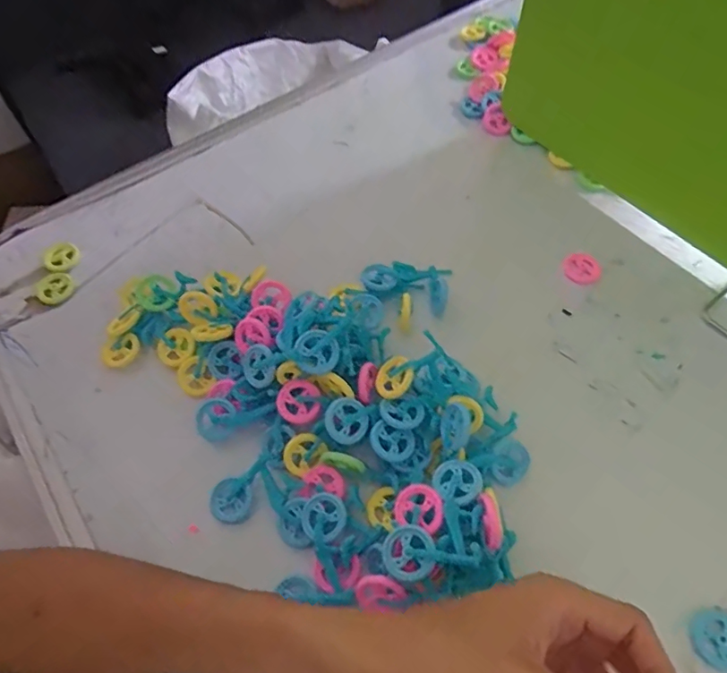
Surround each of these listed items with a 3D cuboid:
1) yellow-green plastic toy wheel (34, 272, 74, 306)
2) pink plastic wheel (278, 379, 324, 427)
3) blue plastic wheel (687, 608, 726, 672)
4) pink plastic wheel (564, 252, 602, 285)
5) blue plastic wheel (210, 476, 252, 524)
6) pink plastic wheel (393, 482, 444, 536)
[{"bbox_3d":[-0.262,-0.041,0.436,0.028,0.009,0.028,-1,59,2],"label":"yellow-green plastic toy wheel"},{"bbox_3d":[-0.043,0.045,0.349,0.030,0.005,0.030,1,78,-3],"label":"pink plastic wheel"},{"bbox_3d":[0.203,0.174,0.295,0.031,0.006,0.029,-1,59,2],"label":"blue plastic wheel"},{"bbox_3d":[0.184,-0.058,0.431,0.031,0.004,0.028,-37,64,-18],"label":"pink plastic wheel"},{"bbox_3d":[-0.088,0.109,0.341,0.027,0.006,0.027,-1,59,2],"label":"blue plastic wheel"},{"bbox_3d":[0.034,0.101,0.305,0.029,0.008,0.026,18,61,13],"label":"pink plastic wheel"}]

